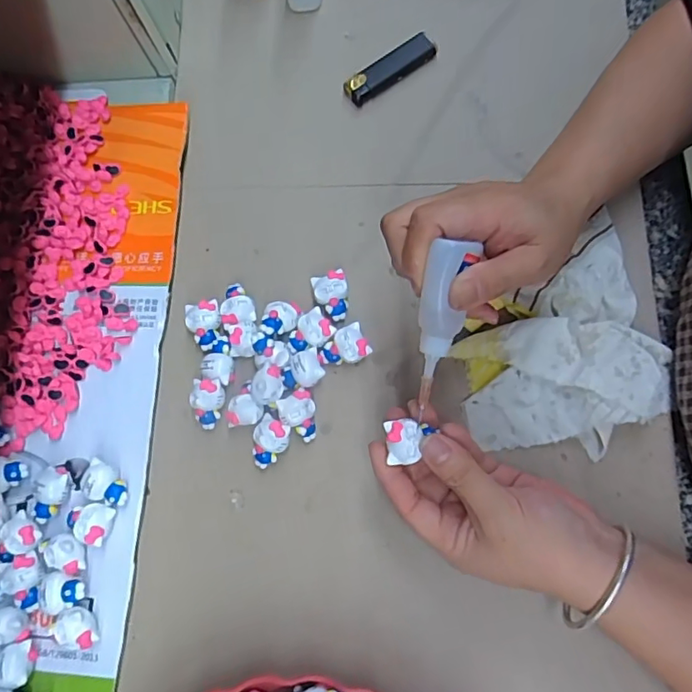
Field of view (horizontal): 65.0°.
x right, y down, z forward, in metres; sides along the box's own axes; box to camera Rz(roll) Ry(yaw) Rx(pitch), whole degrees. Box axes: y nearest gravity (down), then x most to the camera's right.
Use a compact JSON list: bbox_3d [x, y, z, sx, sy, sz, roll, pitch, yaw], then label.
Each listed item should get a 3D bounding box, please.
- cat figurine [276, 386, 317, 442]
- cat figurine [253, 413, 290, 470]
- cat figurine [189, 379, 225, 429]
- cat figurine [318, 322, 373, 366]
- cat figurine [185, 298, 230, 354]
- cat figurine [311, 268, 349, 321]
[{"bbox_3d":[-0.033,0.048,0.378,0.025,0.017,0.035,-16,76,-4],"label":"cat figurine"},{"bbox_3d":[-0.054,0.067,0.377,0.025,0.022,0.033,31,77,8],"label":"cat figurine"},{"bbox_3d":[-0.098,0.041,0.383,0.024,0.019,0.033,5,75,1],"label":"cat figurine"},{"bbox_3d":[-0.002,0.002,0.389,0.033,0.019,0.026,-24,76,-6],"label":"cat figurine"},{"bbox_3d":[-0.101,-0.012,0.395,0.026,0.015,0.042,-18,76,-5],"label":"cat figurine"},{"bbox_3d":[-0.010,-0.035,0.397,0.024,0.021,0.034,-14,76,-4],"label":"cat figurine"}]

